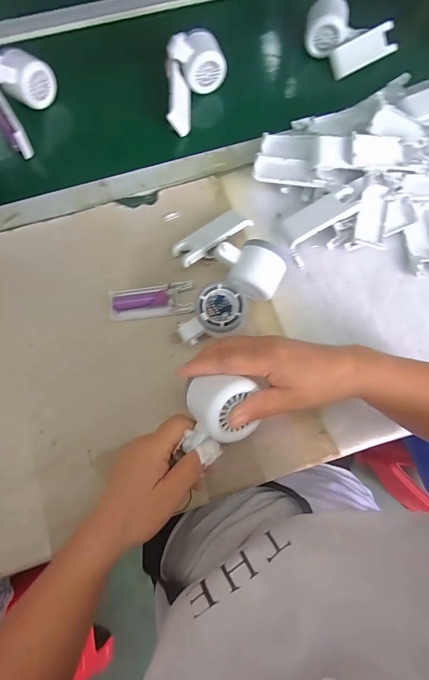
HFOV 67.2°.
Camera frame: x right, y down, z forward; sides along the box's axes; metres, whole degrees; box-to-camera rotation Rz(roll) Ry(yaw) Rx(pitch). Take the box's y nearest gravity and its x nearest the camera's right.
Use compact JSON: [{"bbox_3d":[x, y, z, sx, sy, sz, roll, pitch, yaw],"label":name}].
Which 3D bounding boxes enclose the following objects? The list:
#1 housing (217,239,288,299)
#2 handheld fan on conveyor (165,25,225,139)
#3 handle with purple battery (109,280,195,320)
[{"bbox_3d":[0.041,-0.085,0.391,0.082,0.055,0.058,28,76,6],"label":"housing"},{"bbox_3d":[-0.026,-0.369,0.458,0.082,0.057,0.123,-1,77,0],"label":"handheld fan on conveyor"},{"bbox_3d":[-0.079,-0.050,0.403,0.102,0.020,0.042,-5,77,-1],"label":"handle with purple battery"}]

